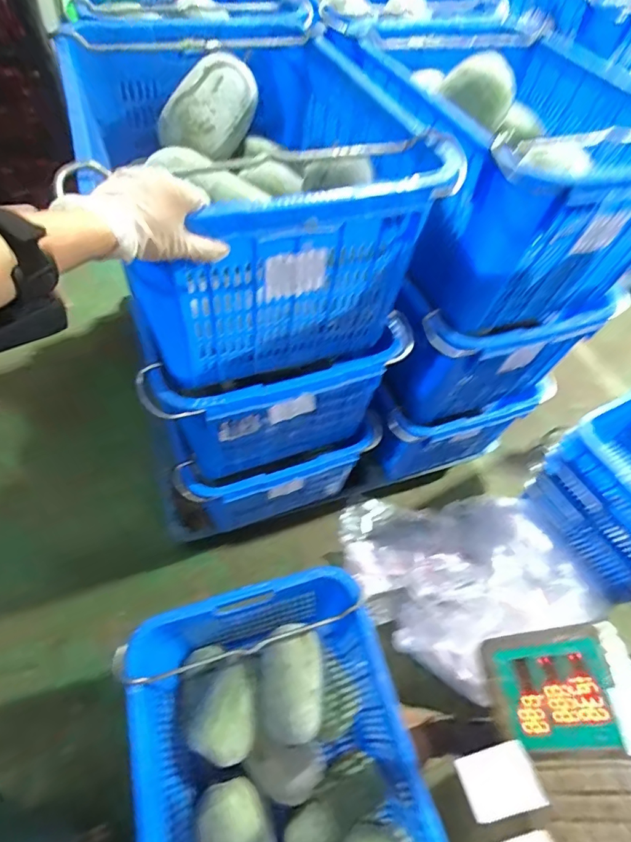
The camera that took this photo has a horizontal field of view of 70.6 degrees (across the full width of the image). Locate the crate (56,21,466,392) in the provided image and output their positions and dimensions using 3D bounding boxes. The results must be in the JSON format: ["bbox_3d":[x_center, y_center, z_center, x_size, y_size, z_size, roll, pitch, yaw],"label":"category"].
[{"bbox_3d":[-0.114,-0.350,0.707,0.381,0.304,0.543,-16,57,-16],"label":"crate"}]

